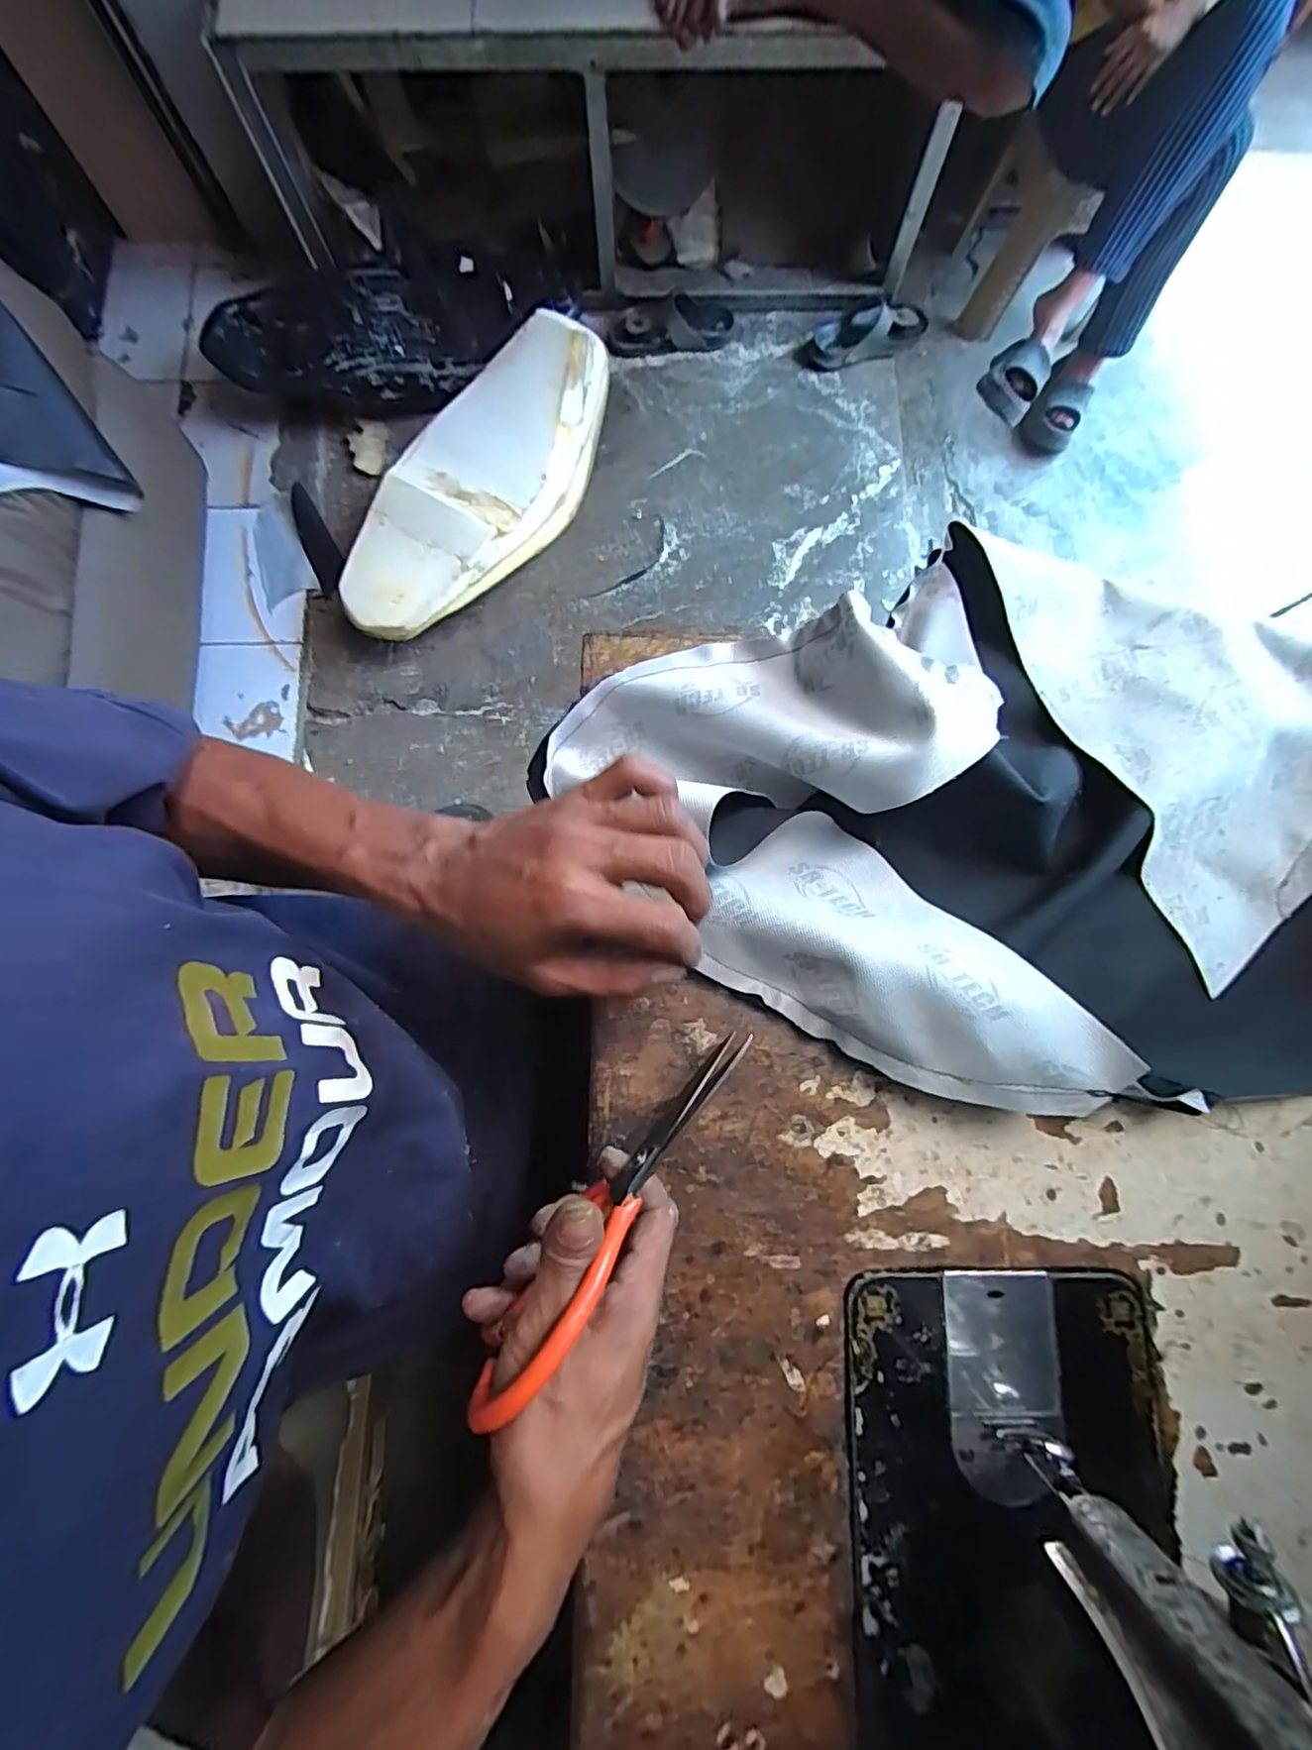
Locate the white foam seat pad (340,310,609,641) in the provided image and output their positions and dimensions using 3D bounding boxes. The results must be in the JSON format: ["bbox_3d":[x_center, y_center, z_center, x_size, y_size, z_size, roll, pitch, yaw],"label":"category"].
[{"bbox_3d":[-0.343,-0.747,1.147,0.283,0.186,0.688,41,84,6],"label":"white foam seat pad"}]

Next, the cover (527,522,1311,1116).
[{"bbox_3d":[0.233,-0.047,0.372,0.580,0.076,0.344,4,79,0],"label":"cover"}]

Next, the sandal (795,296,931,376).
[{"bbox_3d":[0.437,-1.153,1.283,0.270,0.059,0.123,-26,82,-3],"label":"sandal"}]

